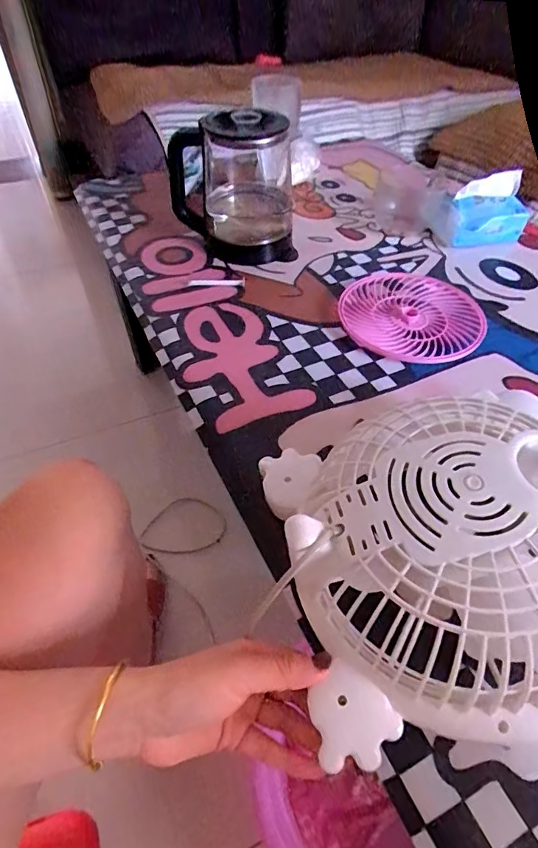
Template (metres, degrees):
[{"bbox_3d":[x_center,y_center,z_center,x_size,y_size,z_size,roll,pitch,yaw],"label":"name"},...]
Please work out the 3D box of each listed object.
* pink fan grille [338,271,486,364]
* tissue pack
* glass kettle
[{"bbox_3d":[0.186,-0.148,0.582,0.174,0.017,0.184,10,51,9],"label":"pink fan grille"},{"bbox_3d":[0.346,-0.328,0.687,0.116,0.090,0.061,-15,52,-12],"label":"tissue pack"},{"bbox_3d":[-0.054,-0.346,0.646,0.173,0.171,0.114,-6,50,-4],"label":"glass kettle"}]

